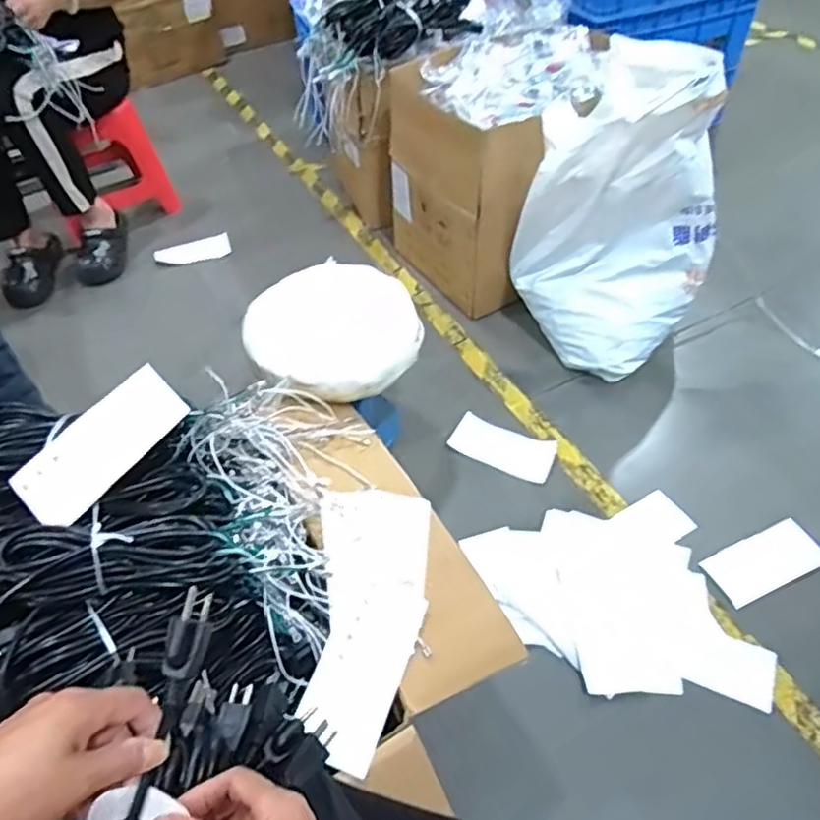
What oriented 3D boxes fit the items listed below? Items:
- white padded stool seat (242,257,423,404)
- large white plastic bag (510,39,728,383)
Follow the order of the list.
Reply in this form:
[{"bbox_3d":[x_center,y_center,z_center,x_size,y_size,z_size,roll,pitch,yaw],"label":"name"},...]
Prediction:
[{"bbox_3d":[-0.131,-0.136,1.059,0.265,0.047,0.289,-1,49,1],"label":"white padded stool seat"},{"bbox_3d":[0.396,-0.353,1.199,0.266,0.554,0.279,-31,55,-23],"label":"large white plastic bag"}]

